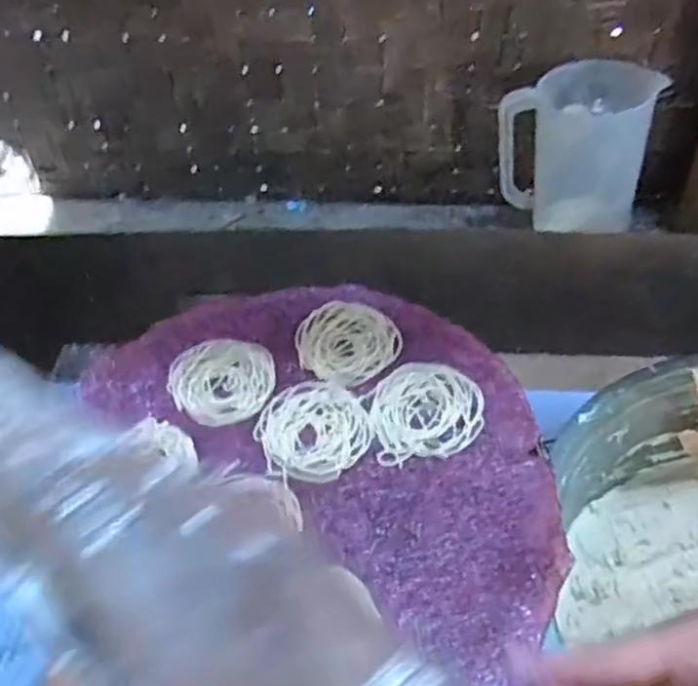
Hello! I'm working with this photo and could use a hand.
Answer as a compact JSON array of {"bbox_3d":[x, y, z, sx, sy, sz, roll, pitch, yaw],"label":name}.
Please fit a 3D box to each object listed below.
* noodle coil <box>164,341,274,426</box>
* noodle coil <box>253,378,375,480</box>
[{"bbox_3d":[-0.098,0.029,0.523,0.079,0.008,0.073,-1,50,2],"label":"noodle coil"},{"bbox_3d":[-0.026,0.062,0.497,0.075,0.006,0.081,-1,50,2],"label":"noodle coil"}]

